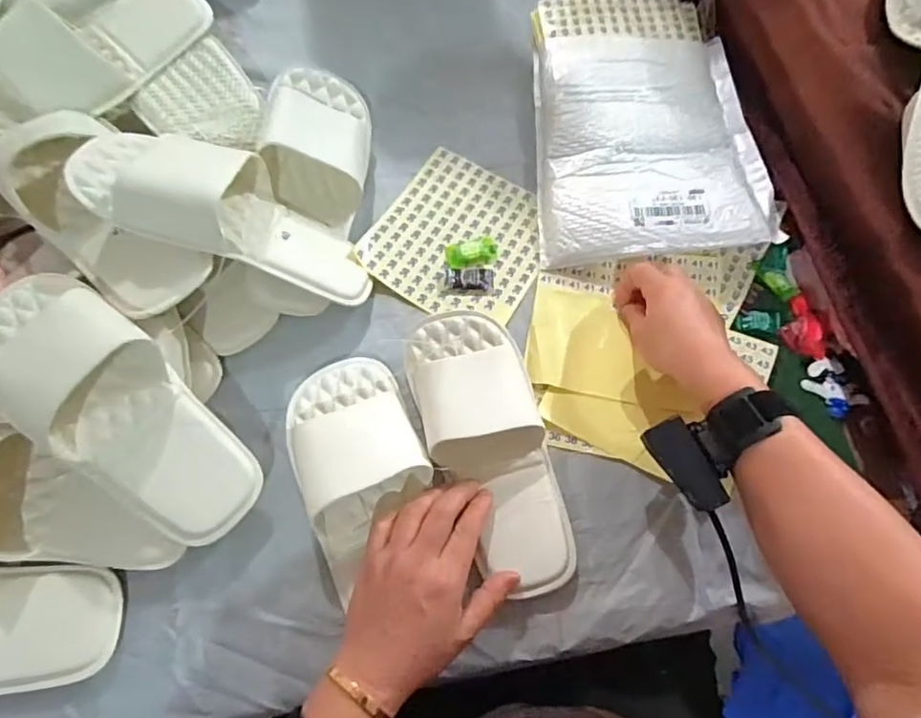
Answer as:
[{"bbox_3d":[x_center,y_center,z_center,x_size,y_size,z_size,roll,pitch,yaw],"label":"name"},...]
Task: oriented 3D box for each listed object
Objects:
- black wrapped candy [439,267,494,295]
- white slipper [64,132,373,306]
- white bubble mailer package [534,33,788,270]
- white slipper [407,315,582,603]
[{"bbox_3d":[0.006,-0.074,0.516,0.048,0.004,0.028,2,69,-2],"label":"black wrapped candy"},{"bbox_3d":[-0.182,-0.118,0.453,0.240,0.074,0.107,23,66,-28],"label":"white slipper"},{"bbox_3d":[0.186,-0.224,0.559,0.210,0.050,0.269,0,69,-3],"label":"white bubble mailer package"},{"bbox_3d":[0.027,0.068,0.445,0.095,0.045,0.228,-19,77,-10],"label":"white slipper"}]

